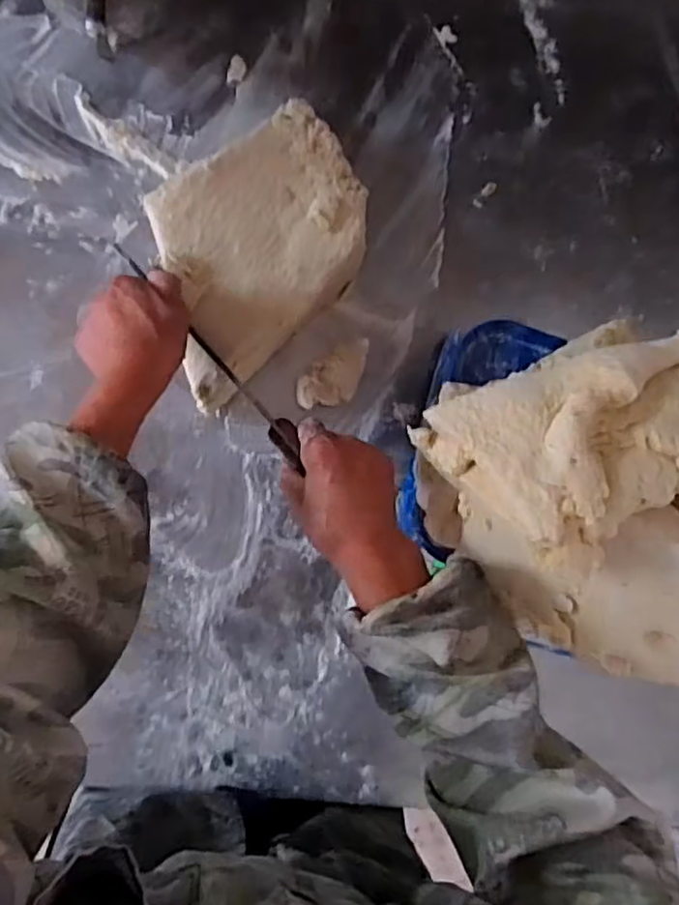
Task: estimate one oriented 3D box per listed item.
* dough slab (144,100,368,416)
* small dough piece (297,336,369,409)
[{"bbox_3d":[-0.082,-0.193,0.652,0.251,0.058,0.179,-39,93,-7],"label":"dough slab"},{"bbox_3d":[-0.003,-0.077,0.690,0.088,0.031,0.047,-44,98,-8],"label":"small dough piece"}]

